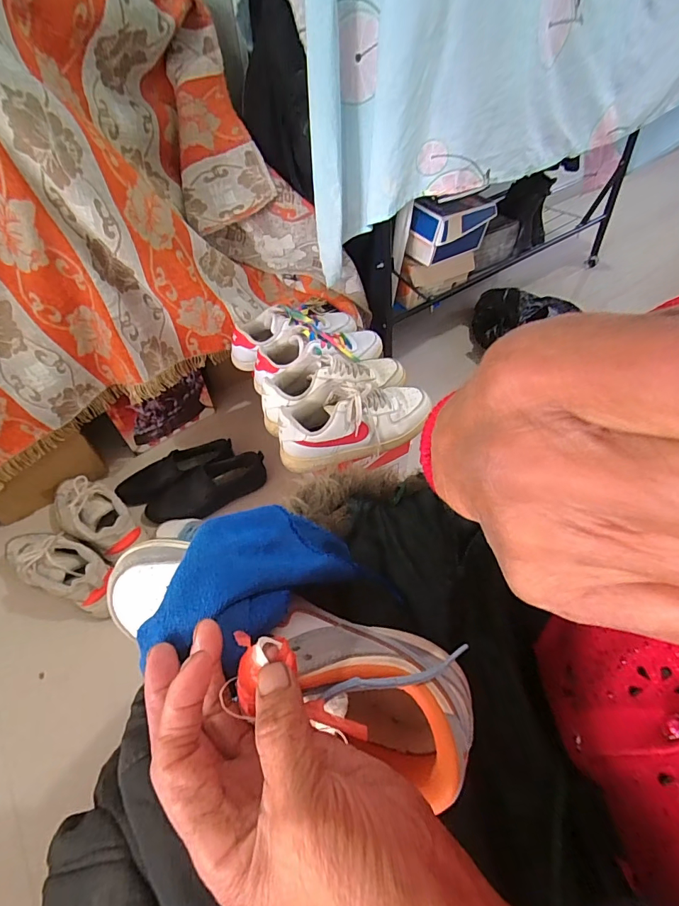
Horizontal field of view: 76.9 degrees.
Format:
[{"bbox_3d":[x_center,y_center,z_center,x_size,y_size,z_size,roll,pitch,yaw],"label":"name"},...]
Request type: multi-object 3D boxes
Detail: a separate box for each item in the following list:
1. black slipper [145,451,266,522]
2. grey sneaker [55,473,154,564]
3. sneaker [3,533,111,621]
[{"bbox_3d":[-0.273,0.070,0.878,0.252,0.068,0.088,-24,53,-17],"label":"black slipper"},{"bbox_3d":[-0.441,0.110,0.765,0.190,0.084,0.094,26,56,22],"label":"grey sneaker"},{"bbox_3d":[-0.461,0.188,0.708,0.212,0.088,0.091,21,54,19],"label":"sneaker"}]

